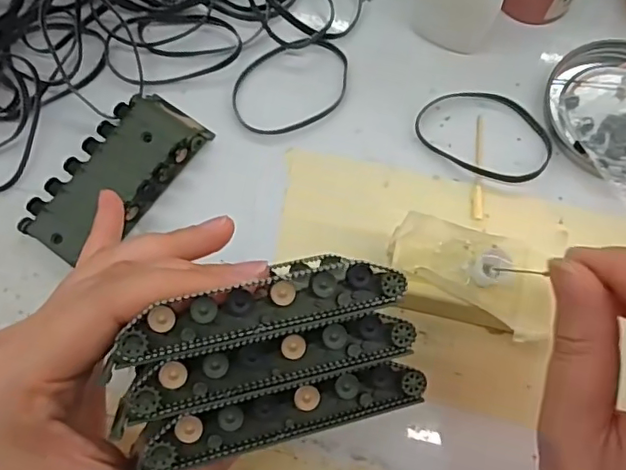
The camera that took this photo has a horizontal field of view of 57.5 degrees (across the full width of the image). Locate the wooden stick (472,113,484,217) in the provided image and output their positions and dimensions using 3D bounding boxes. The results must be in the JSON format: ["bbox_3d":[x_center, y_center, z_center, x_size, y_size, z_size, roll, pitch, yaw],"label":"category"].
[{"bbox_3d":[0.086,-0.036,0.294,0.005,0.004,0.059,8,73,3],"label":"wooden stick"}]

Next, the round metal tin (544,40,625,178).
[{"bbox_3d":[0.162,-0.065,0.295,0.076,0.013,0.076,0,73,0],"label":"round metal tin"}]

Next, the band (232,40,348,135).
[{"bbox_3d":[-0.012,-0.080,0.307,0.064,0.004,0.049,-10,73,-3],"label":"band"}]

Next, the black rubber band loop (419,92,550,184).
[{"bbox_3d":[0.091,-0.054,0.299,0.069,0.004,0.047,29,75,9],"label":"black rubber band loop"}]

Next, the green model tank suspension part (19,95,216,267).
[{"bbox_3d":[-0.097,-0.030,0.287,0.044,0.015,0.095,35,76,10],"label":"green model tank suspension part"}]

